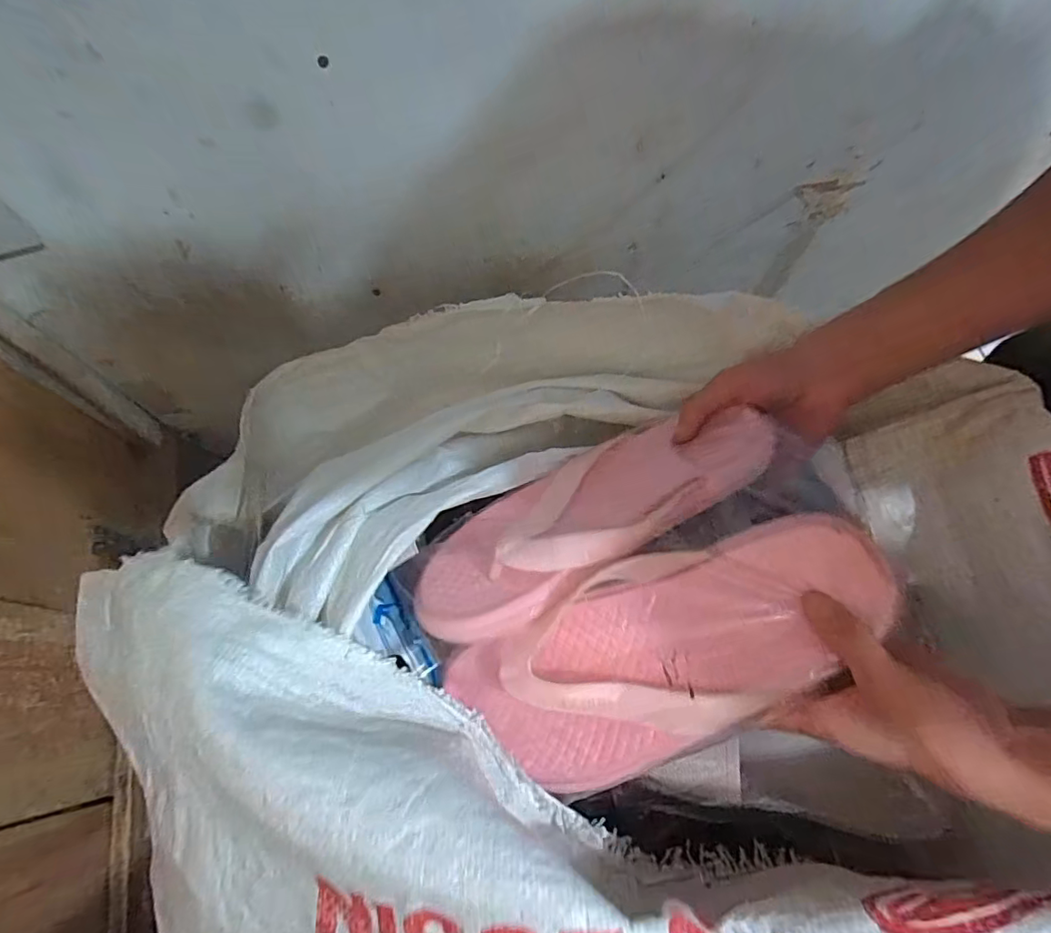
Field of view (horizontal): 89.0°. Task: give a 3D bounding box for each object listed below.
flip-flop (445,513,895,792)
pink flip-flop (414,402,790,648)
[{"bbox_3d":[0.073,0.103,0.298,0.243,0.029,0.100,-28,70,12],"label":"flip-flop"},{"bbox_3d":[0.045,0.032,0.366,0.249,0.050,0.102,-29,35,-8],"label":"pink flip-flop"}]

